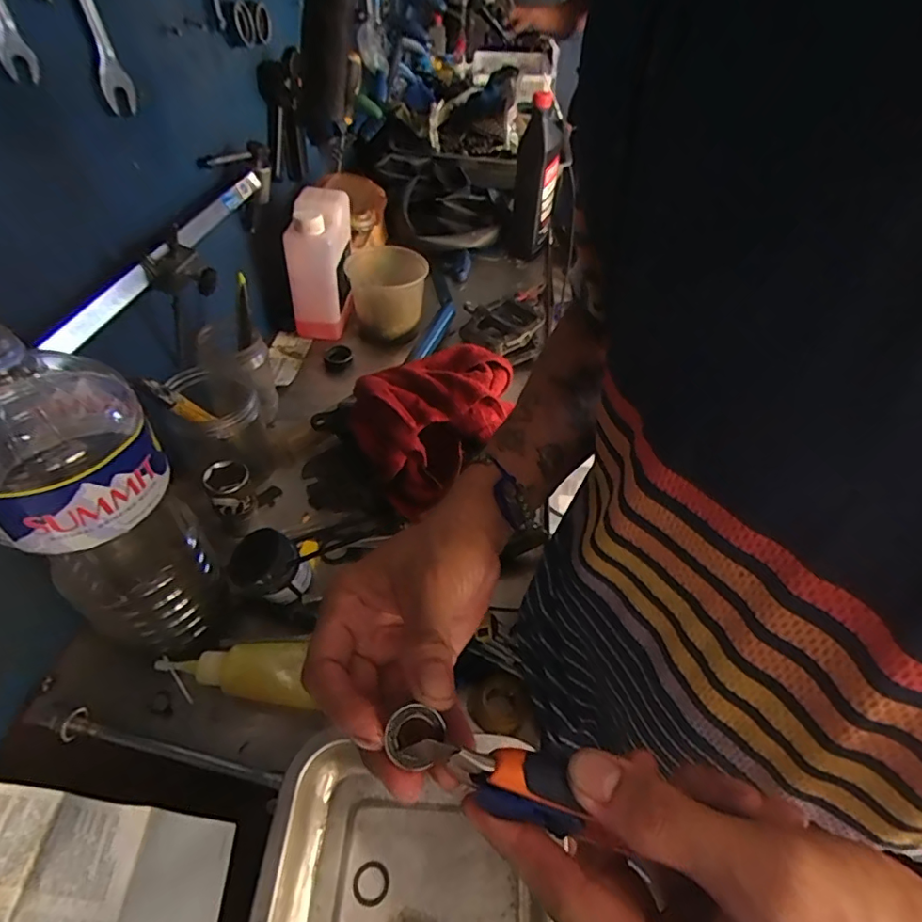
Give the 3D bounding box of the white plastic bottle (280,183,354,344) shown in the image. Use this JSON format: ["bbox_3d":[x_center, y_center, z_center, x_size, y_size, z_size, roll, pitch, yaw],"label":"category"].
[{"bbox_3d":[-0.199,-0.275,0.750,0.071,0.171,0.136,4,48,0],"label":"white plastic bottle"}]

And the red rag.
[{"bbox_3d":[-0.018,-0.046,0.594,0.203,0.118,0.149,-31,57,-27],"label":"red rag"}]

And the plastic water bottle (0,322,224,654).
[{"bbox_3d":[-0.250,0.042,0.375,0.100,0.298,0.102,33,55,23],"label":"plastic water bottle"}]

